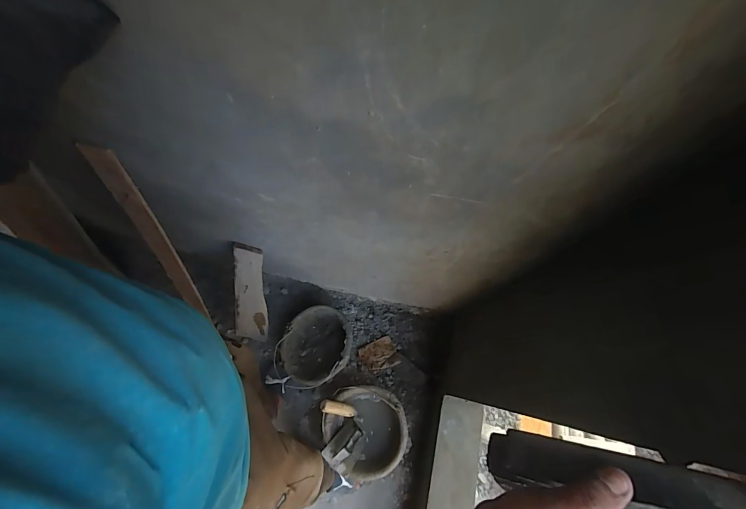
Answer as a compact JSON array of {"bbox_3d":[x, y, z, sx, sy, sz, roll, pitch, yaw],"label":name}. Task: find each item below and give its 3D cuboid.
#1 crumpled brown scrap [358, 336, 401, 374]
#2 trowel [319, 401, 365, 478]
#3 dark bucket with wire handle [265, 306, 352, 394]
[{"bbox_3d":[0.021,0.361,1.224,0.124,0.029,0.101,-21,73,-8],"label":"crumpled brown scrap"},{"bbox_3d":[-0.088,0.544,1.029,0.128,0.091,0.204,-1,72,-2],"label":"trowel"},{"bbox_3d":[-0.200,0.332,1.148,0.214,0.158,0.299,31,74,9],"label":"dark bucket with wire handle"}]

